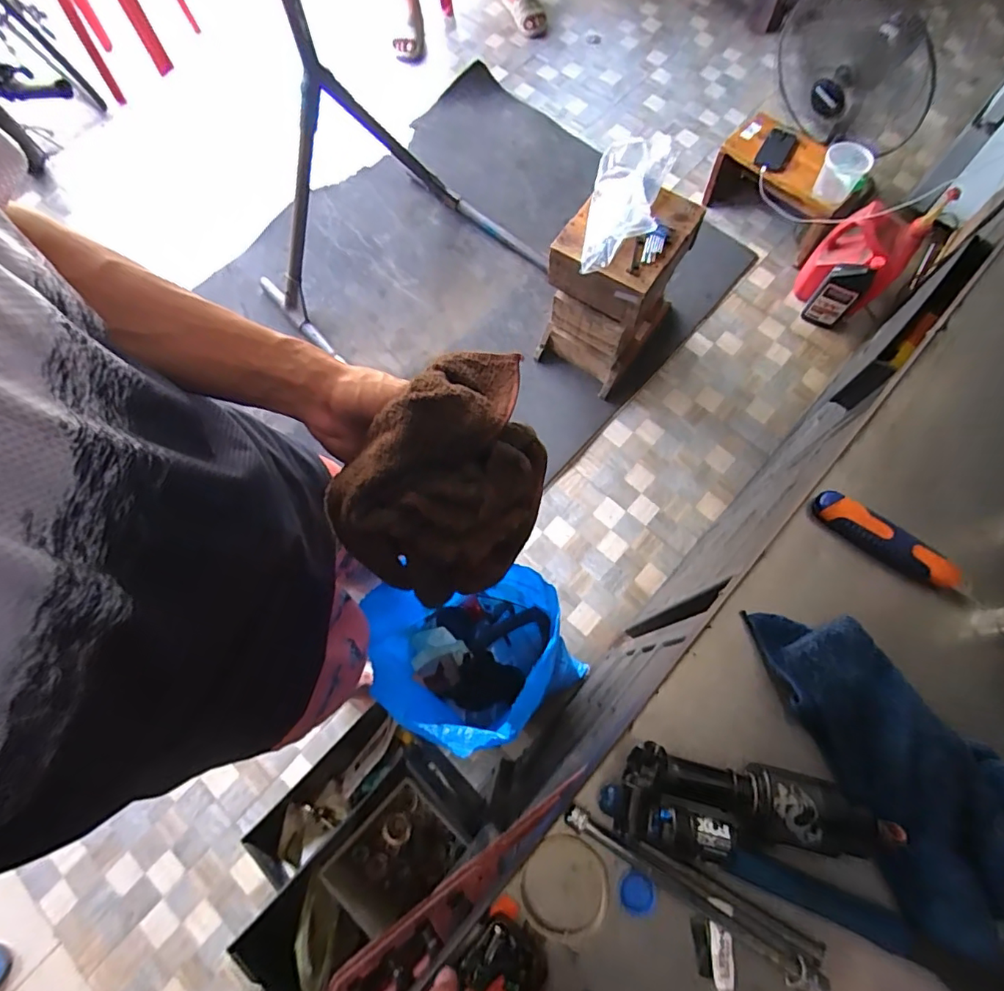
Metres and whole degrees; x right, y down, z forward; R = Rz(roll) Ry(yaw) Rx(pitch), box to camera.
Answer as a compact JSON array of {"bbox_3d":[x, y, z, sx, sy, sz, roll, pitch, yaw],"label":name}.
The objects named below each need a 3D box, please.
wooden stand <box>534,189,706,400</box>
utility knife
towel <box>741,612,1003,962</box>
[{"bbox_3d":[0.296,-0.559,1.451,0.257,0.452,0.311,34,75,12],"label":"wooden stand"},{"bbox_3d":[0.390,0.048,0.539,0.156,0.029,0.031,35,75,12],"label":"utility knife"},{"bbox_3d":[0.356,0.213,0.469,0.165,0.043,0.282,-23,72,-6],"label":"towel"}]

